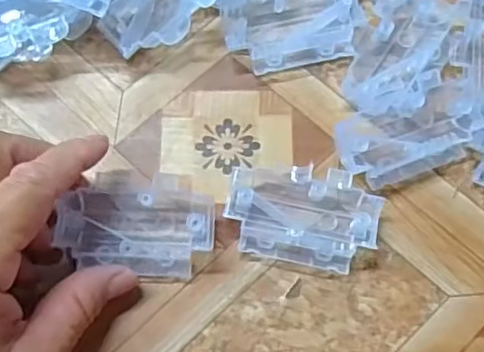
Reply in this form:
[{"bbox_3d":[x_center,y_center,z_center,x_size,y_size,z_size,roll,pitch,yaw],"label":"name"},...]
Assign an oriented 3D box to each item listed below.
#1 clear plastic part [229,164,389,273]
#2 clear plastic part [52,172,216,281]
[{"bbox_3d":[0.028,0.018,0.284,0.068,0.013,0.042,11,75,1],"label":"clear plastic part"},{"bbox_3d":[-0.047,0.021,0.280,0.066,0.020,0.044,6,75,0],"label":"clear plastic part"}]

